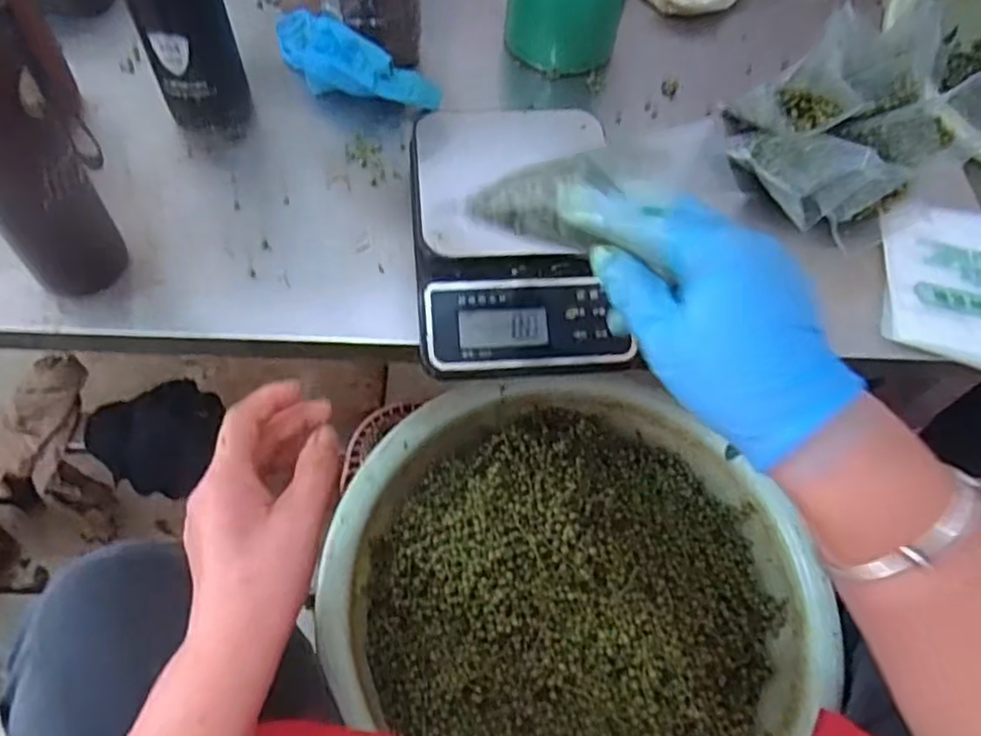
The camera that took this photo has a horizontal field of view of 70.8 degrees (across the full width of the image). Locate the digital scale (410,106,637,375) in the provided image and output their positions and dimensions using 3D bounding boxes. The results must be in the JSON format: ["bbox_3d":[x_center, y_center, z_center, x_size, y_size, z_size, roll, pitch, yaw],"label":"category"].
[{"bbox_3d":[0.020,-0.098,0.505,0.149,0.056,0.209,-2,60,-6],"label":"digital scale"}]

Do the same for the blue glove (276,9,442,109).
[{"bbox_3d":[-0.129,-0.268,0.597,0.175,0.054,0.056,33,63,14],"label":"blue glove"}]

